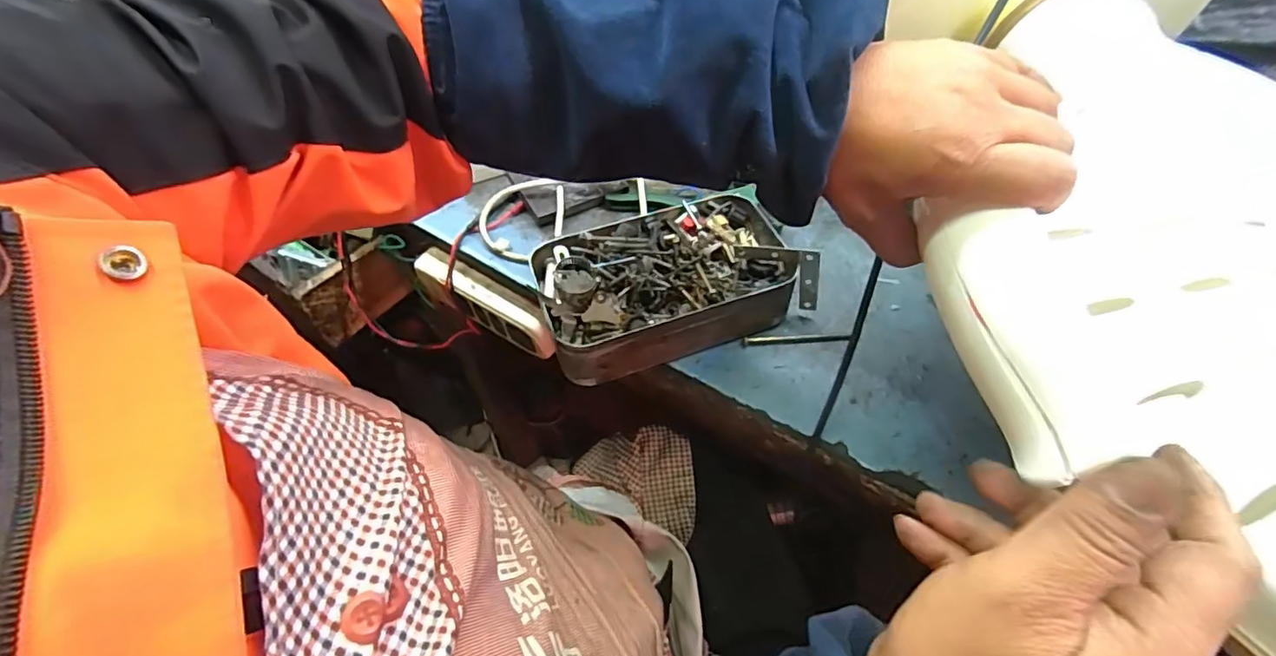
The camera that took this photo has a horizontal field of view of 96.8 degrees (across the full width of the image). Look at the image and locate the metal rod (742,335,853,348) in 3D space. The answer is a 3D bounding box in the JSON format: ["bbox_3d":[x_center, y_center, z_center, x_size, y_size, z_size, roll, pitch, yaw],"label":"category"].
[{"bbox_3d":[0.134,0.010,0.481,0.090,0.005,0.007,-2,51,0],"label":"metal rod"}]

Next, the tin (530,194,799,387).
[{"bbox_3d":[0.023,-0.037,0.484,0.205,0.063,0.122,-17,53,-12],"label":"tin"}]

